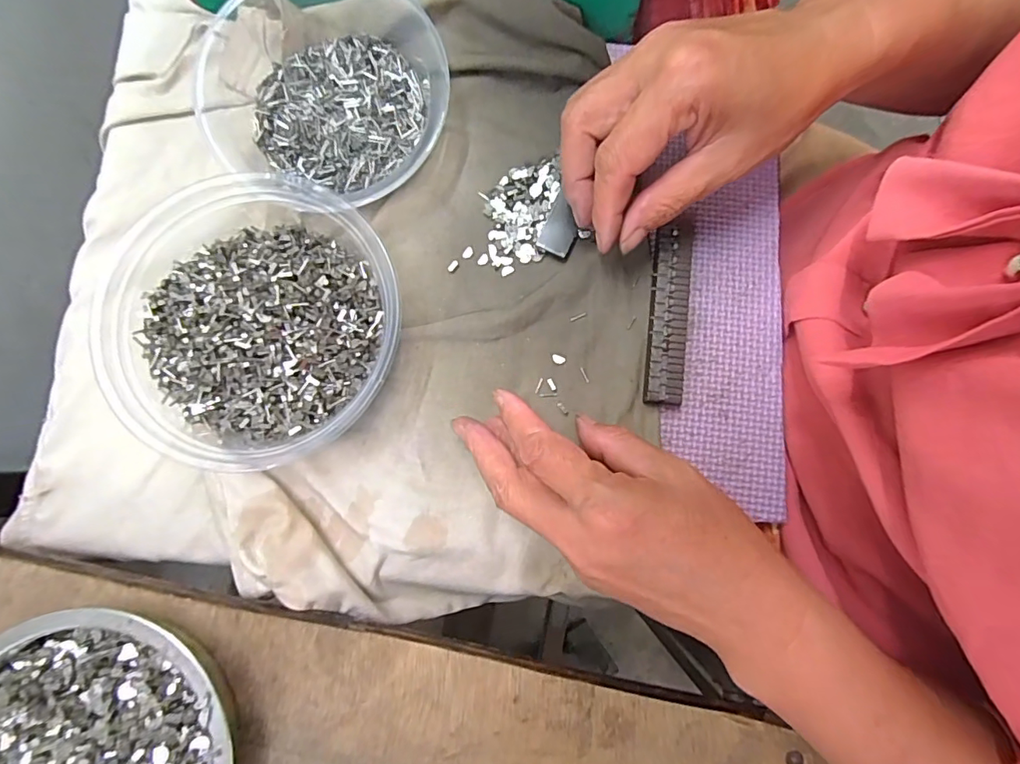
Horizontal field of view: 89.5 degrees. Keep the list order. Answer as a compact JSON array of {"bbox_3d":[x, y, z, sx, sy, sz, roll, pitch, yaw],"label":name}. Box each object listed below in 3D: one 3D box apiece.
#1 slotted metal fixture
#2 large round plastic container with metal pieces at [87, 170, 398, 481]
[{"bbox_3d":[0.084,-0.038,0.274,0.019,0.007,0.099,7,81,2],"label":"slotted metal fixture"},{"bbox_3d":[-0.120,-0.026,0.249,0.127,0.052,0.132,0,81,0],"label":"large round plastic container with metal pieces"}]

